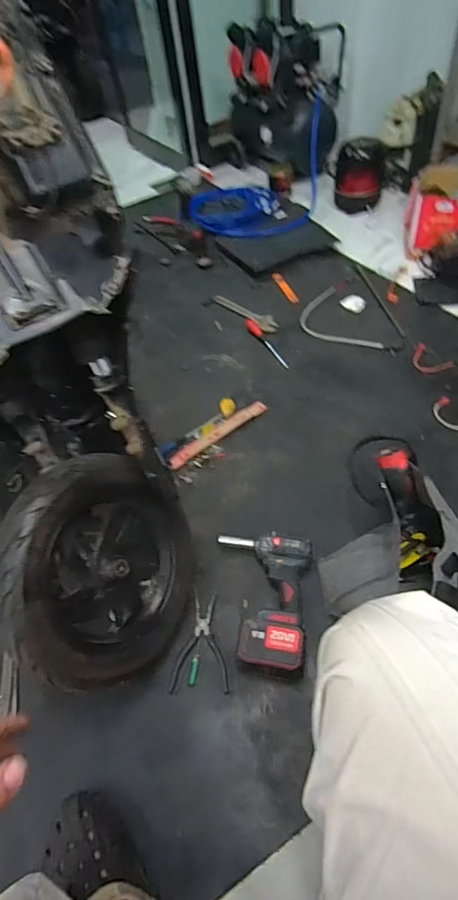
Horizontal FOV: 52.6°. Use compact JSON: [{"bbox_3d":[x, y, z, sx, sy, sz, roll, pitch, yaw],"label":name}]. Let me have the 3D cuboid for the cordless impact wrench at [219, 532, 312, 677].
[{"bbox_3d":[0.057,0.286,0.904,0.194,0.080,0.264,4,51,11],"label":"cordless impact wrench"}]

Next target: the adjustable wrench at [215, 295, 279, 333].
[{"bbox_3d":[0.058,-0.466,1.558,0.062,0.015,0.293,-37,57,-21],"label":"adjustable wrench"}]

